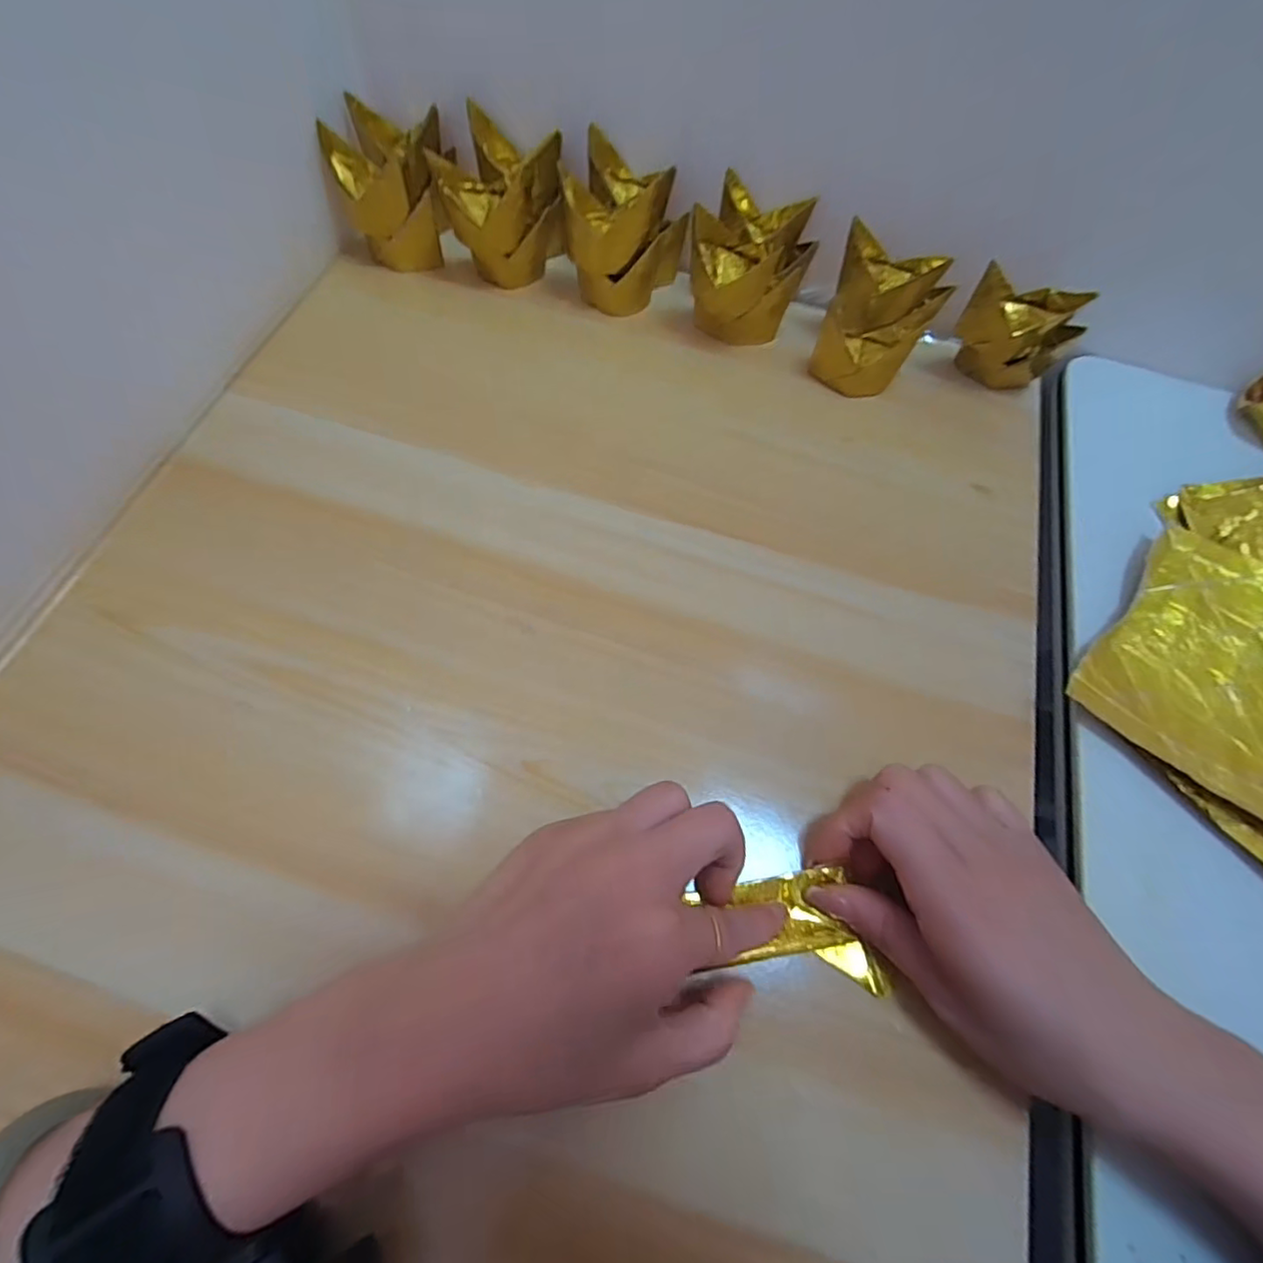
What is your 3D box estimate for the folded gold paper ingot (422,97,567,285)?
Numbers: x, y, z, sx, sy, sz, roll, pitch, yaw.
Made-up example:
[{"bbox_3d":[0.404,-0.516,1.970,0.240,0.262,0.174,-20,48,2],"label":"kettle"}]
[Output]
[{"bbox_3d":[-0.082,-0.270,0.384,0.073,0.067,0.071,-6,65,-7],"label":"folded gold paper ingot"}]

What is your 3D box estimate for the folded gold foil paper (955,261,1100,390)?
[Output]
[{"bbox_3d":[0.226,-0.177,0.357,0.060,0.064,0.043,35,67,12],"label":"folded gold foil paper"}]

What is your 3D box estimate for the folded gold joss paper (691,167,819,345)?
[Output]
[{"bbox_3d":[0.071,-0.222,0.369,0.066,0.069,0.071,16,64,4],"label":"folded gold joss paper"}]

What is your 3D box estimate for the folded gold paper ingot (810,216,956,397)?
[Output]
[{"bbox_3d":[0.145,-0.185,0.358,0.063,0.060,0.068,26,65,8],"label":"folded gold paper ingot"}]

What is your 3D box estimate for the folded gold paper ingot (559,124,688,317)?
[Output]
[{"bbox_3d":[-0.008,-0.247,0.376,0.063,0.069,0.066,30,66,10],"label":"folded gold paper ingot"}]

